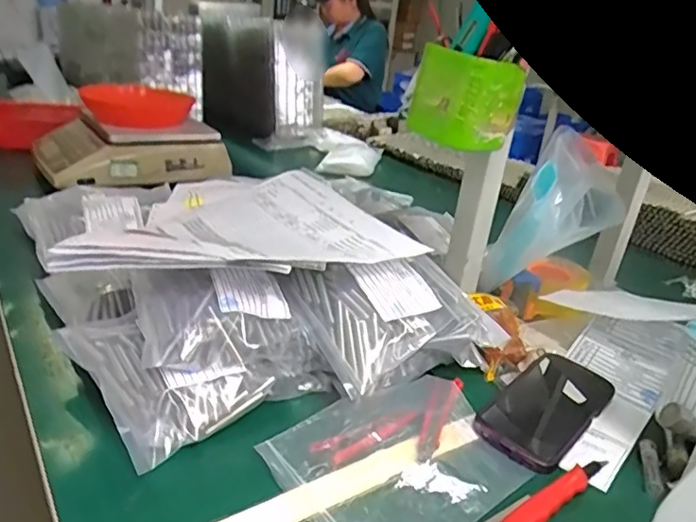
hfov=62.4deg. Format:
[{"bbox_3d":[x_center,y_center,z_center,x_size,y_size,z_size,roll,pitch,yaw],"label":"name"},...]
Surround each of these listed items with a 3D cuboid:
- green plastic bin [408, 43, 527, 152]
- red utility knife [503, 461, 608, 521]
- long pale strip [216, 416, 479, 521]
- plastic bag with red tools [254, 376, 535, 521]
[{"bbox_3d":[0.110,-0.155,0.545,0.073,0.082,0.073,-14,38,-36],"label":"green plastic bin"},{"bbox_3d":[0.159,0.186,0.450,0.148,0.008,0.023,-16,33,-41],"label":"red utility knife"},{"bbox_3d":[-0.023,0.177,0.432,0.323,0.010,0.027,-11,30,-33],"label":"long pale strip"},{"bbox_3d":[0.049,0.164,0.480,0.207,0.012,0.149,-13,31,-37],"label":"plastic bag with red tools"}]

